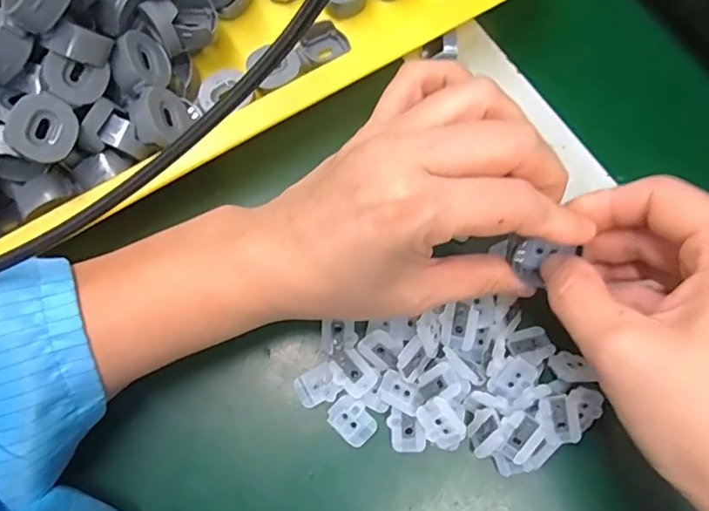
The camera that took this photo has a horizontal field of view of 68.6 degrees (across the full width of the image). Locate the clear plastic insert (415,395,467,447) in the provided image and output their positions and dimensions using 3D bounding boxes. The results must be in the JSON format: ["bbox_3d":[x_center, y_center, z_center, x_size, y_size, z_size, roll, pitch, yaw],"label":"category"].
[{"bbox_3d":[0.038,0.074,0.229,0.015,0.007,0.021,-39,78,-10],"label":"clear plastic insert"}]

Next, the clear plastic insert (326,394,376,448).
[{"bbox_3d":[-0.001,0.075,0.237,0.016,0.004,0.022,-43,78,-11],"label":"clear plastic insert"}]

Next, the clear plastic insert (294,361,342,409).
[{"bbox_3d":[-0.017,0.061,0.240,0.019,0.007,0.017,-27,76,-7],"label":"clear plastic insert"}]

